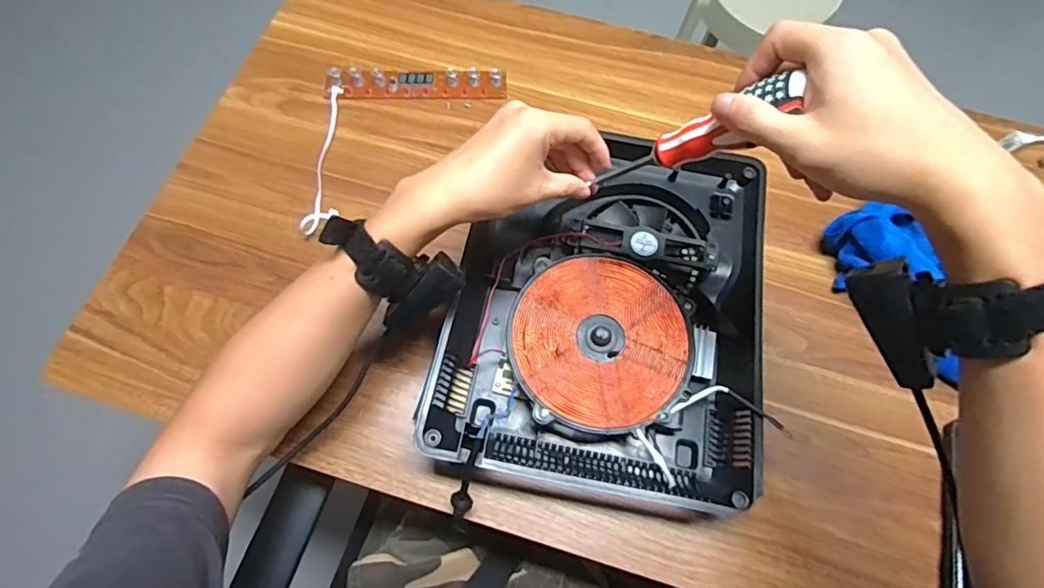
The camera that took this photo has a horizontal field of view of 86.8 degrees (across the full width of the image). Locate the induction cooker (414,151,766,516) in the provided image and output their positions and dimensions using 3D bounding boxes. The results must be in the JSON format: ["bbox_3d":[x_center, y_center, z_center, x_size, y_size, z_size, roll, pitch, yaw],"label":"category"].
[{"bbox_3d":[0.076,0.012,0.508,0.268,0.049,0.330,11,67,2],"label":"induction cooker"}]

